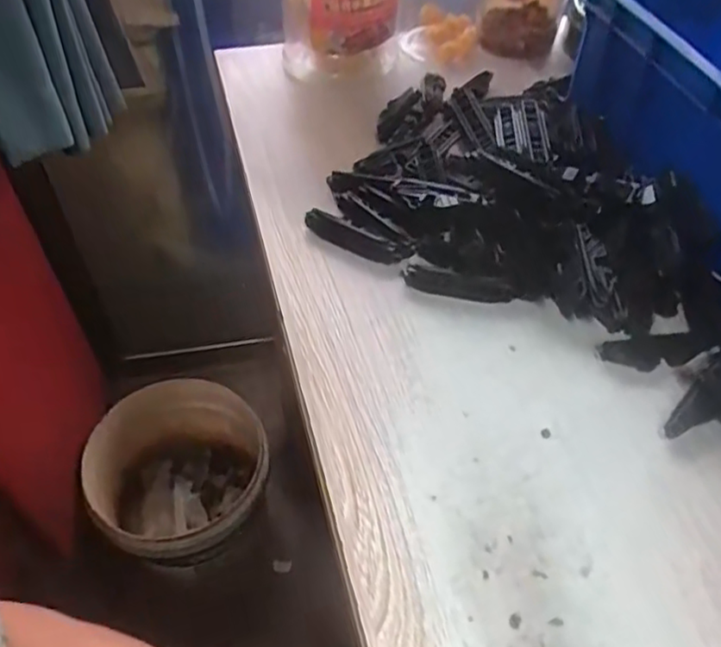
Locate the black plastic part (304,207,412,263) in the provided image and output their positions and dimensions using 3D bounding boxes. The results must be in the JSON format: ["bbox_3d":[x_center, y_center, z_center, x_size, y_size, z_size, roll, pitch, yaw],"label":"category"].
[{"bbox_3d":[-0.001,-0.065,0.487,0.083,0.021,0.016,22,54,15],"label":"black plastic part"}]

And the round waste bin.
[{"bbox_3d":[-0.271,0.251,1.008,0.245,0.238,0.259,1,51,-1],"label":"round waste bin"}]

